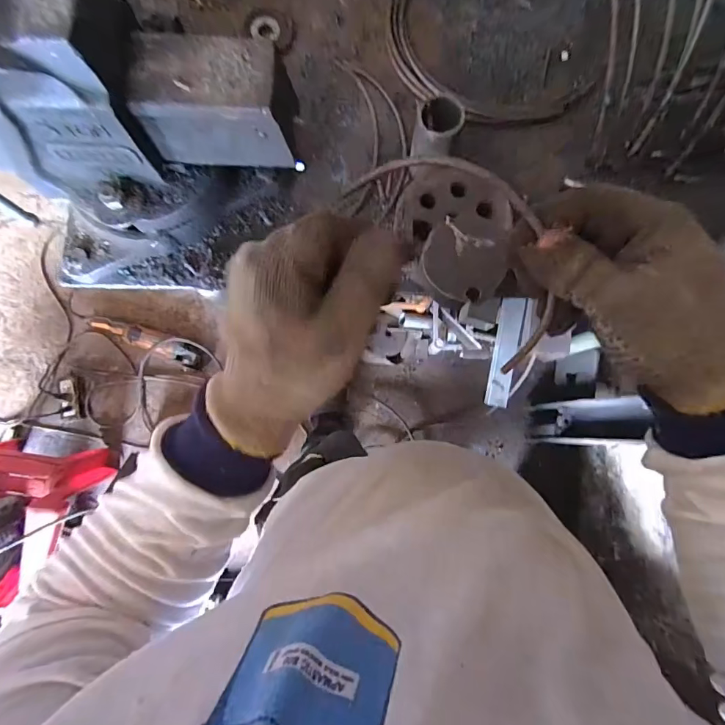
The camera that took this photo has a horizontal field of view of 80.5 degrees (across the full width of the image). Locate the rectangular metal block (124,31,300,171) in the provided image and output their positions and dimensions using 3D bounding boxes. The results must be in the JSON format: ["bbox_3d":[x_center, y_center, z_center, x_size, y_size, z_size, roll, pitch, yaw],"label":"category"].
[{"bbox_3d":[-0.113,-0.212,0.349,0.121,0.064,0.068,2,83,1],"label":"rectangular metal block"}]

